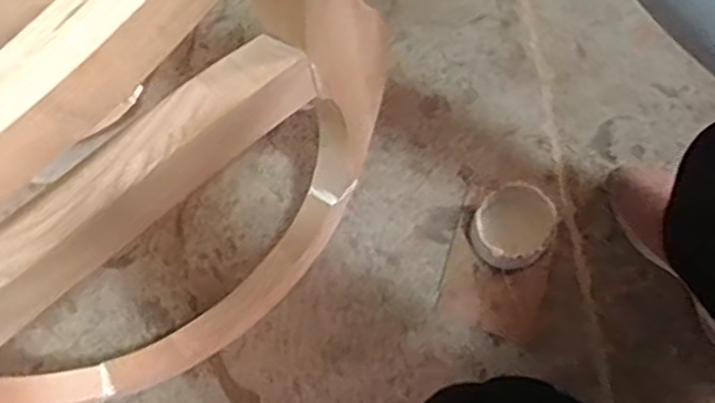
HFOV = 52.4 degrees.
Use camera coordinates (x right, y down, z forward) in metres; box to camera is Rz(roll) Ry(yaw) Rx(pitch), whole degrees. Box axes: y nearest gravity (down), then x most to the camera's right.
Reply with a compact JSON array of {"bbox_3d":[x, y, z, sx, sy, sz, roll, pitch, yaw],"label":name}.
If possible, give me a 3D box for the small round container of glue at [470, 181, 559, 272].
[{"bbox_3d":[0.171,0.028,0.790,0.087,0.051,0.079,-38,74,-12],"label":"small round container of glue"}]

